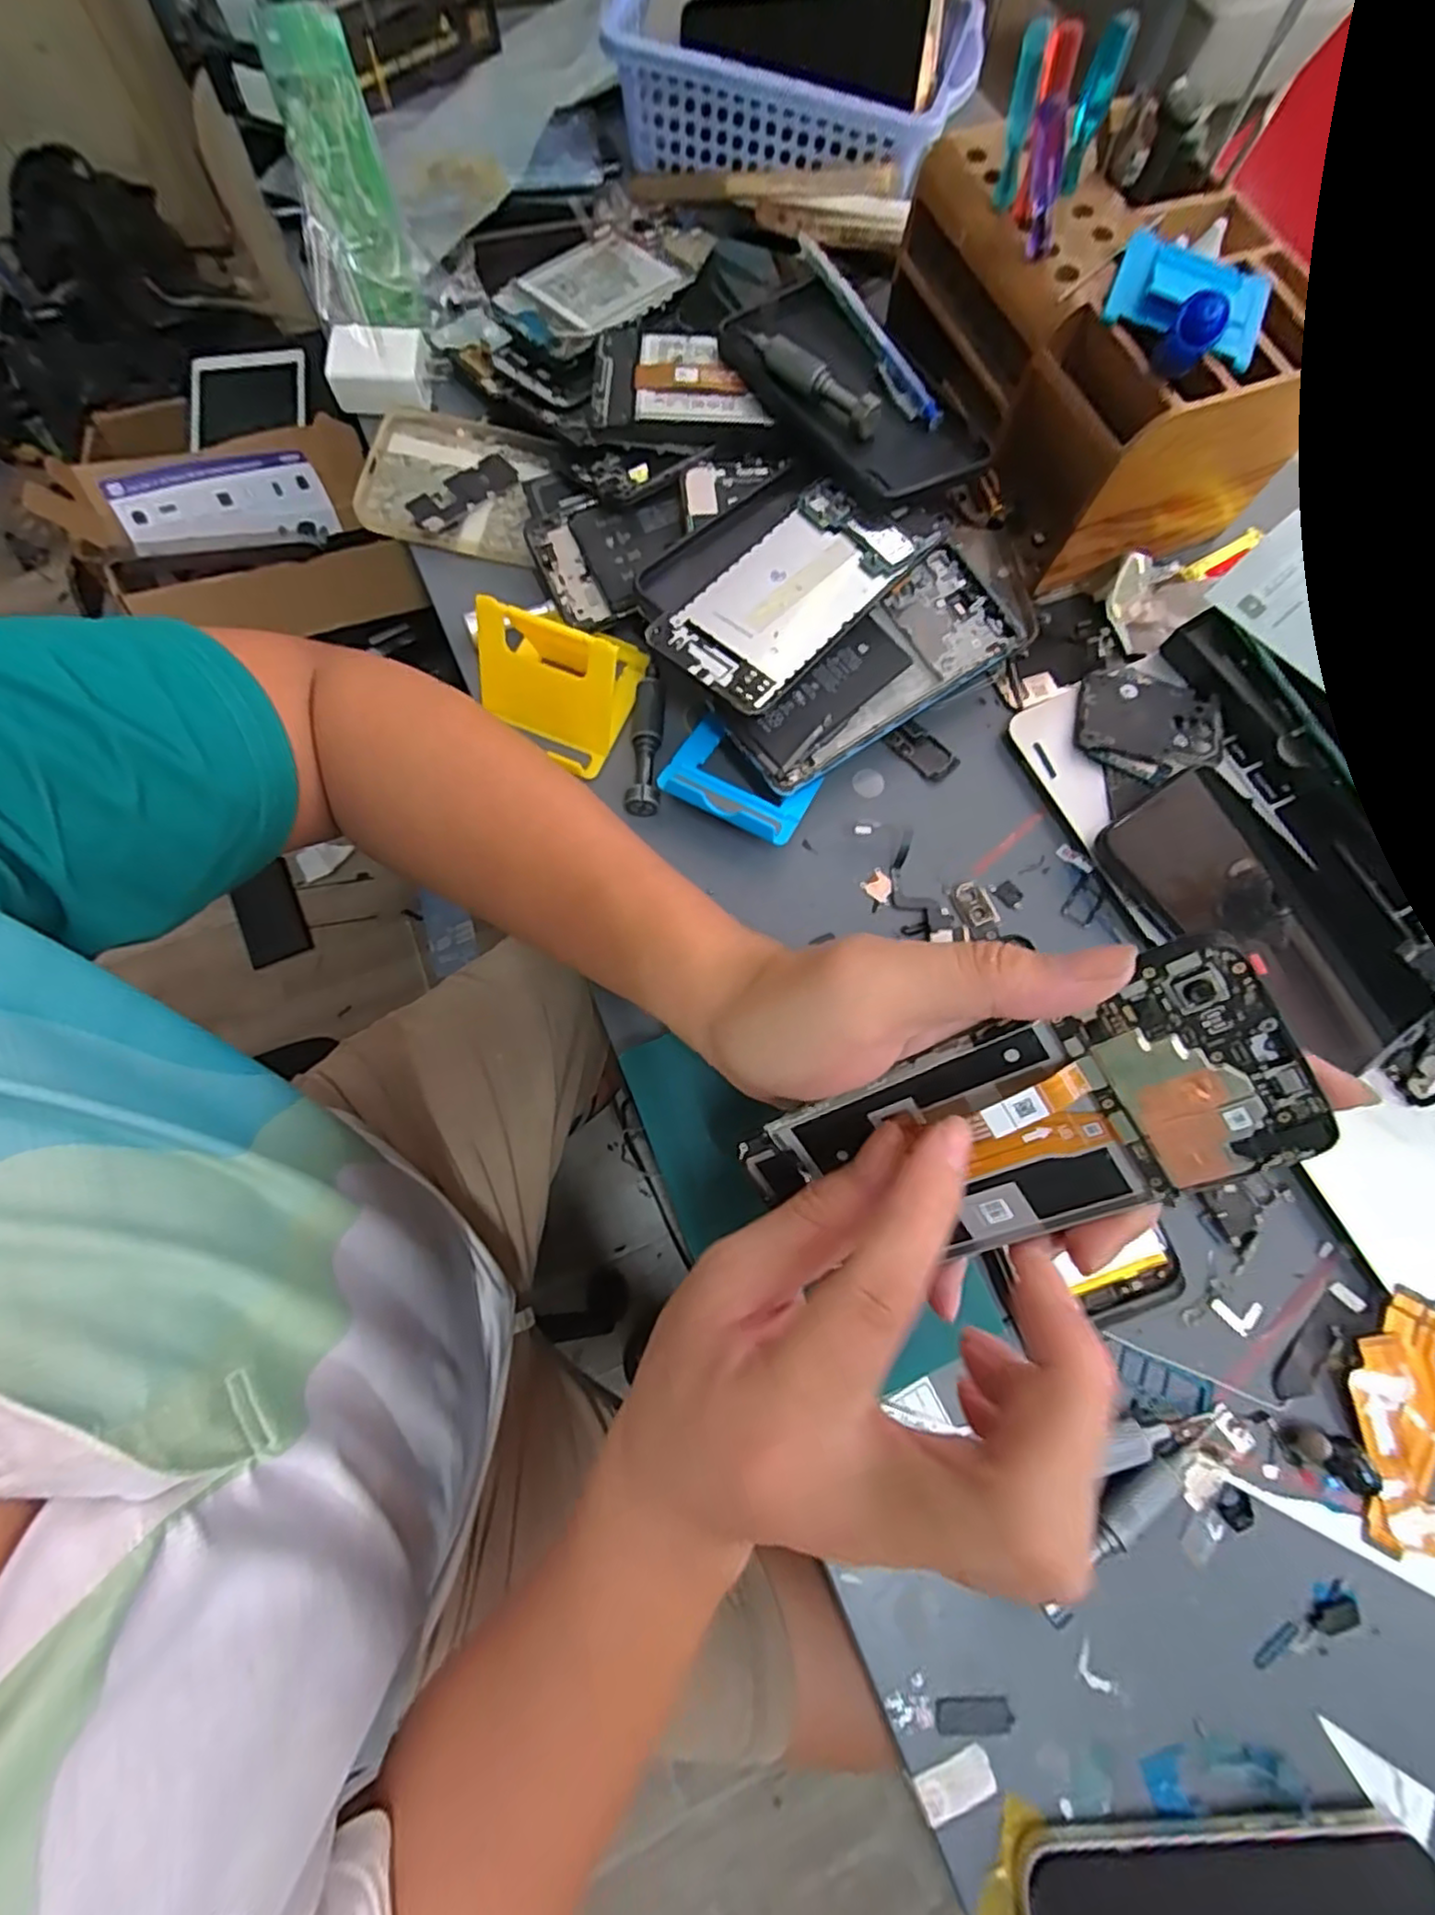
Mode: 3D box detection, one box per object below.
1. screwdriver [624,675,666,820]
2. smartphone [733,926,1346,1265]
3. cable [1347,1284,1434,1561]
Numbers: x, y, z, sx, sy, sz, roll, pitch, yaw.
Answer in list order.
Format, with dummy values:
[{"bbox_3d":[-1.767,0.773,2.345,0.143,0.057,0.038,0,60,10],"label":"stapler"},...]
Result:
[{"bbox_3d":[-0.037,-0.109,0.347,0.016,0.012,0.077,3,73,-3],"label":"screwdriver"},{"bbox_3d":[0.087,0.056,0.207,0.152,0.015,0.070,-30,101,26],"label":"smartphone"},{"bbox_3d":[0.292,0.198,0.281,0.052,0.004,0.105,4,73,-3],"label":"cable"}]

